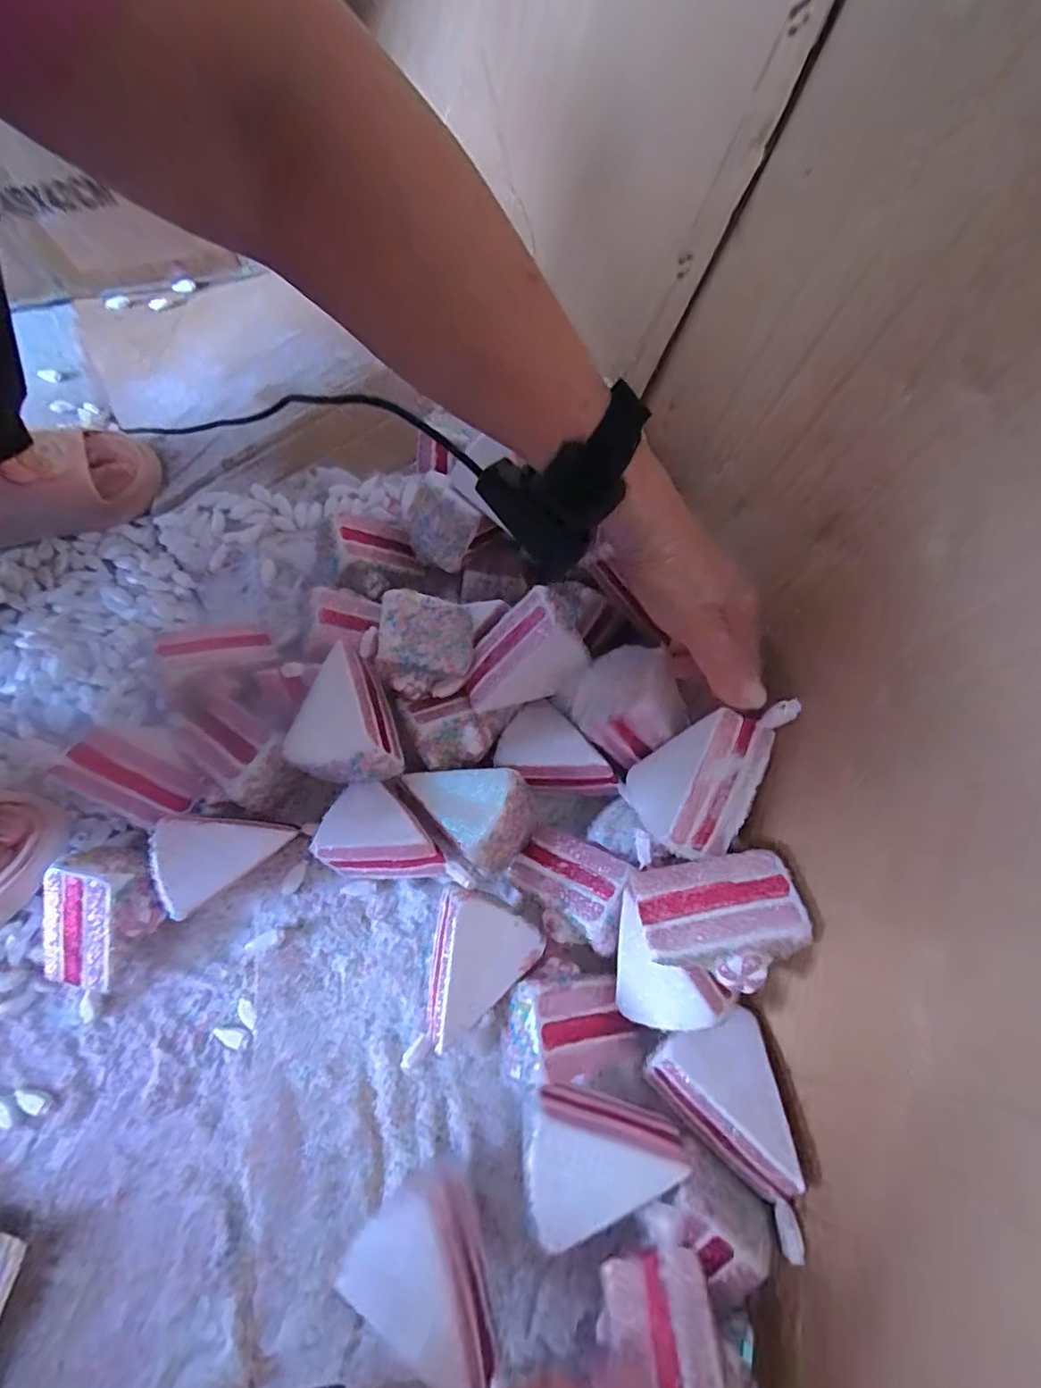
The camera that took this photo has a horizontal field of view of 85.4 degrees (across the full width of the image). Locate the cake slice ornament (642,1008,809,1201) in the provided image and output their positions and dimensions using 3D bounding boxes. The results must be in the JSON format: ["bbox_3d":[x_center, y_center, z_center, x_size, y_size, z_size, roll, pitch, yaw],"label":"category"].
[{"bbox_3d":[0.134,0.233,0.346,0.105,0.041,0.074,35,51,28],"label":"cake slice ornament"}]

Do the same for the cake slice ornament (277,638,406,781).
[{"bbox_3d":[-0.126,0.019,0.384,0.070,0.046,0.091,-24,71,-10],"label":"cake slice ornament"}]

